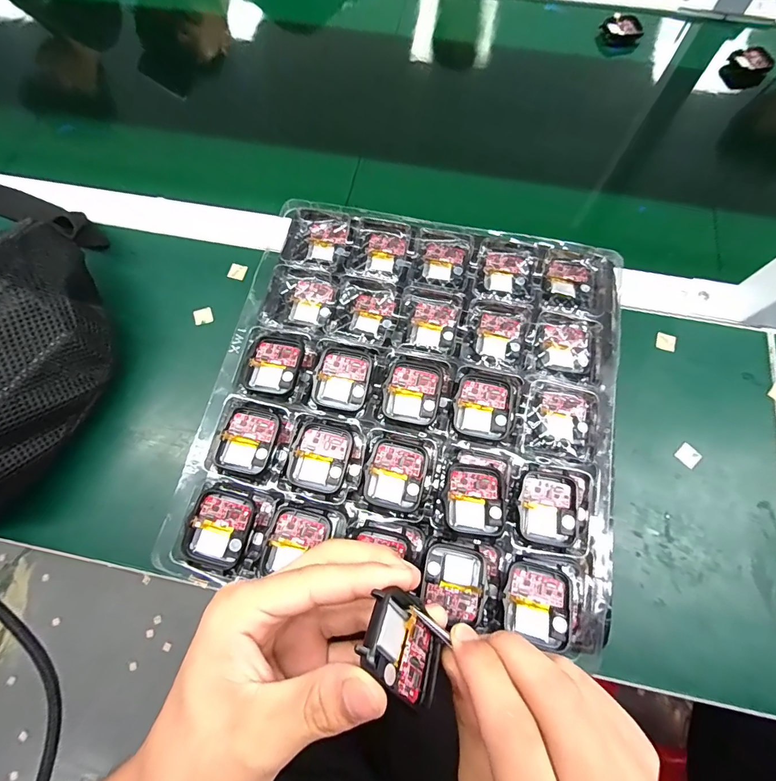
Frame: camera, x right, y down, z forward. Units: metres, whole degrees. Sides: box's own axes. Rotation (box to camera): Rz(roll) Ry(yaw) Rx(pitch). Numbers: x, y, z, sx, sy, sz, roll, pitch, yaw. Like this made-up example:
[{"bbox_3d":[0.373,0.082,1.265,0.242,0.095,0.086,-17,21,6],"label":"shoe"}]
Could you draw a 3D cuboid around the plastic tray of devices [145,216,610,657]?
[{"bbox_3d":[0.019,-0.002,0.282,0.266,0.022,0.273,10,72,3],"label":"plastic tray of devices"}]

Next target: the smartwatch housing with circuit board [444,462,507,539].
[{"bbox_3d":[0.054,0.067,0.249,0.036,0.005,0.043,2,71,1],"label":"smartwatch housing with circuit board"}]

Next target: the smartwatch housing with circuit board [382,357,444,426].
[{"bbox_3d":[0.017,0.000,0.275,0.036,0.008,0.044,12,72,4],"label":"smartwatch housing with circuit board"}]

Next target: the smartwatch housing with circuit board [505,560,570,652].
[{"bbox_3d":[0.086,0.122,0.231,0.034,0.010,0.040,15,72,5],"label":"smartwatch housing with circuit board"}]

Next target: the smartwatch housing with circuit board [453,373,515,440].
[{"bbox_3d":[0.065,0.011,0.272,0.040,0.009,0.040,12,72,4],"label":"smartwatch housing with circuit board"}]

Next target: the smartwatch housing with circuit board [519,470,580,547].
[{"bbox_3d":[0.100,0.073,0.250,0.036,0.005,0.042,8,72,3],"label":"smartwatch housing with circuit board"}]

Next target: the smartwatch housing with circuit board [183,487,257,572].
[{"bbox_3d":[-0.103,0.087,0.251,0.036,0.012,0.045,15,72,5],"label":"smartwatch housing with circuit board"}]

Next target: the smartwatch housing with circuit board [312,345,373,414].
[{"bbox_3d":[-0.031,-0.009,0.281,0.037,0.006,0.044,14,72,5],"label":"smartwatch housing with circuit board"}]

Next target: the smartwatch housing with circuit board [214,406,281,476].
[{"bbox_3d":[-0.092,0.033,0.268,0.036,0.006,0.043,14,72,5],"label":"smartwatch housing with circuit board"}]

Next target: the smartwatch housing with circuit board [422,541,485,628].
[{"bbox_3d":[0.039,0.114,0.240,0.034,0.009,0.041,7,72,3],"label":"smartwatch housing with circuit board"}]

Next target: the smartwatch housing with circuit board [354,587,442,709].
[{"bbox_3d":[0.008,0.109,0.175,0.046,0.005,0.036,52,36,-22],"label":"smartwatch housing with circuit board"}]

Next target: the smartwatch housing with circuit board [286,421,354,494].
[{"bbox_3d":[-0.044,0.043,0.265,0.037,0.007,0.043,14,72,5],"label":"smartwatch housing with circuit board"}]

